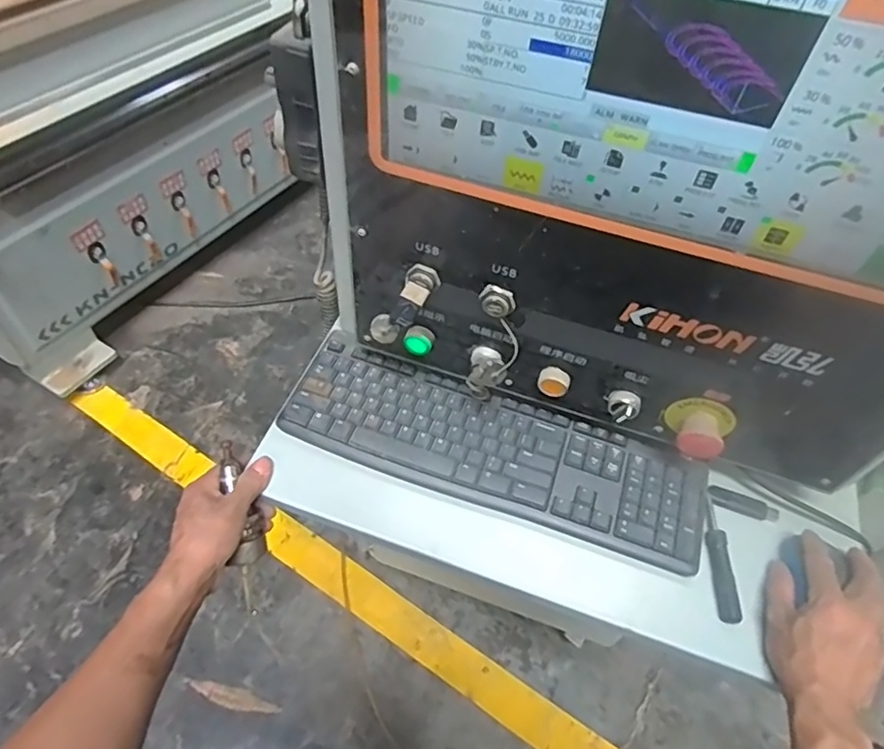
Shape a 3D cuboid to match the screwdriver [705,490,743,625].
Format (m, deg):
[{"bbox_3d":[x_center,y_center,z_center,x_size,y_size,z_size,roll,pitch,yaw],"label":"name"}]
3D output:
[{"bbox_3d":[0.267,0.174,0.564,0.018,0.016,0.123,6,52,-1],"label":"screwdriver"}]

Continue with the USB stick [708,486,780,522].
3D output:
[{"bbox_3d":[0.307,0.133,0.598,0.069,0.006,0.021,16,53,7],"label":"USB stick"}]

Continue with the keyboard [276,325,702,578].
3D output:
[{"bbox_3d":[0.050,0.076,0.607,0.427,0.018,0.129,20,53,10],"label":"keyboard"}]

